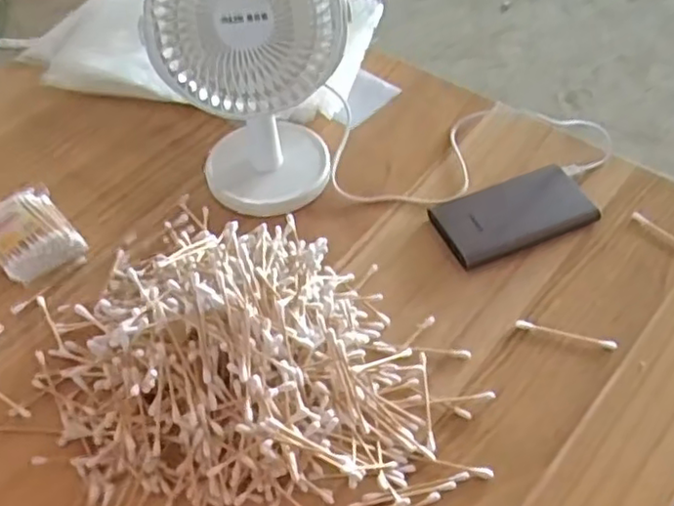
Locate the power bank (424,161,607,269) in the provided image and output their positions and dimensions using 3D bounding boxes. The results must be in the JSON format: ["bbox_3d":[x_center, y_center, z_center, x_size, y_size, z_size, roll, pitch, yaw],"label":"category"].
[{"bbox_3d":[0.150,-0.033,0.570,0.130,0.016,0.067,-19,53,-13],"label":"power bank"}]

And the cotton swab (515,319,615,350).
[{"bbox_3d":[0.174,0.061,0.504,0.074,0.004,0.008,14,53,13],"label":"cotton swab"}]

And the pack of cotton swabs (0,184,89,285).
[{"bbox_3d":[-0.260,-0.016,0.562,0.085,0.034,0.070,36,60,27],"label":"pack of cotton swabs"}]

